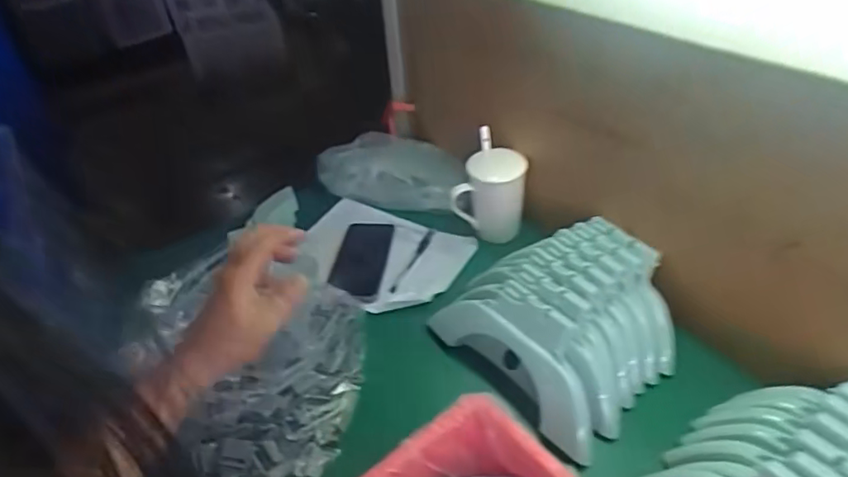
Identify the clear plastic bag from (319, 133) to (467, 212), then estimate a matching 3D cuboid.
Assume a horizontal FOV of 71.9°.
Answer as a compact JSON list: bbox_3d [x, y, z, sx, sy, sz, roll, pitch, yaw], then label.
[{"bbox_3d":[-0.049,-0.115,0.998,0.271,0.059,0.136,13,42,21],"label":"clear plastic bag"}]

